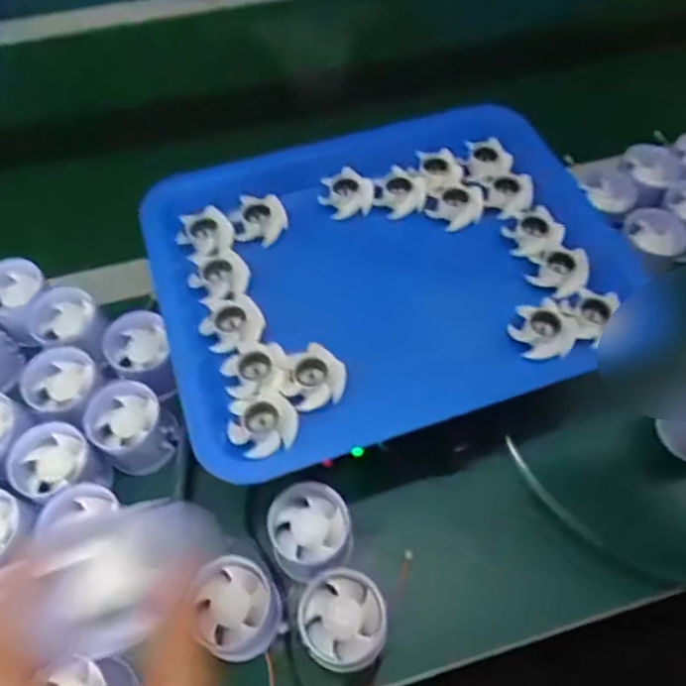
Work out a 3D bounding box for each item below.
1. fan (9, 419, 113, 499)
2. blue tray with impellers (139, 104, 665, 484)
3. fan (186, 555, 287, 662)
[{"bbox_3d":[-0.199,0.089,0.415,0.054,0.043,0.052,29,62,17],"label":"fan"},{"bbox_3d":[0.036,-0.056,0.455,0.341,0.059,0.267,-18,60,-11],"label":"blue tray with impellers"},{"bbox_3d":[-0.066,0.169,0.376,0.055,0.047,0.054,-16,59,-10],"label":"fan"}]

